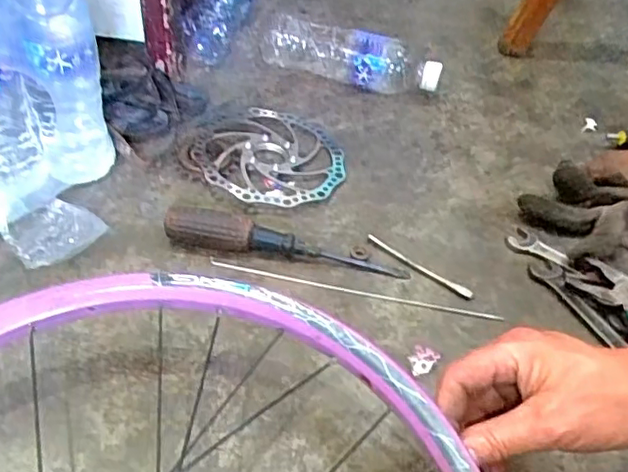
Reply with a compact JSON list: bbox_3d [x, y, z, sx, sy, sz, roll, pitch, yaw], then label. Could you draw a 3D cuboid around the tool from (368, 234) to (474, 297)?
[{"bbox_3d":[0.093,0.025,0.546,0.104,0.004,0.009,30,50,21],"label":"tool"}]

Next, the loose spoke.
[{"bbox_3d":[0.035,0.045,0.527,0.249,0.004,0.007,11,46,4],"label":"loose spoke"}]

